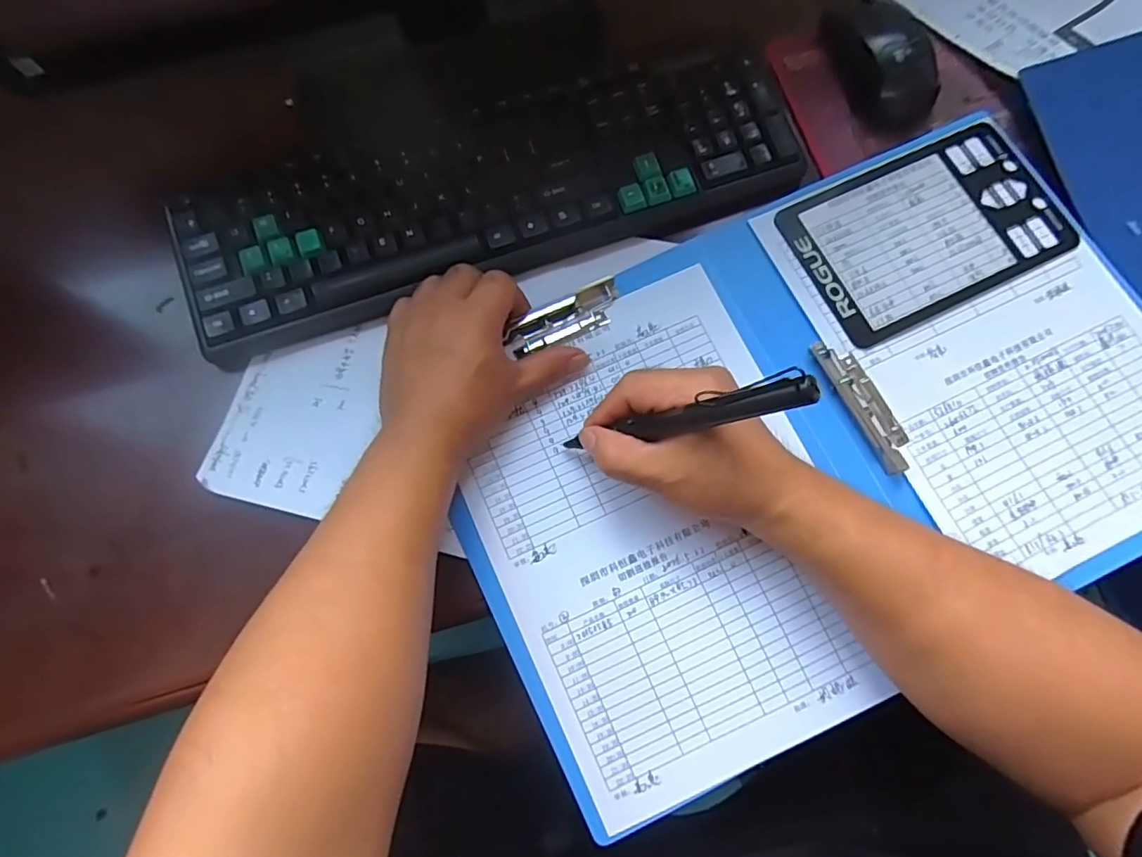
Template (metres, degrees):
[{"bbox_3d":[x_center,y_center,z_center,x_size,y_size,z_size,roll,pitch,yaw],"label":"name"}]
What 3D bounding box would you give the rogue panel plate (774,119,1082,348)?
[{"bbox_3d":[0.256,-0.144,0.407,0.193,0.005,0.117,-25,78,-7],"label":"rogue panel plate"}]

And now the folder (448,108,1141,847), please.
[{"bbox_3d":[0.163,0.001,0.374,0.471,0.014,0.306,-27,78,-7],"label":"folder"}]

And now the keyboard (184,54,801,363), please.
[{"bbox_3d":[-0.054,-0.168,0.399,0.420,0.024,0.126,-19,77,-5],"label":"keyboard"}]

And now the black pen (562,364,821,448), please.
[{"bbox_3d":[0.052,-0.003,0.298,0.011,0.154,0.014,10,72,-39],"label":"black pen"}]

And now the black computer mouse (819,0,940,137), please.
[{"bbox_3d":[0.232,-0.279,0.426,0.057,0.033,0.110,-26,78,-6],"label":"black computer mouse"}]

